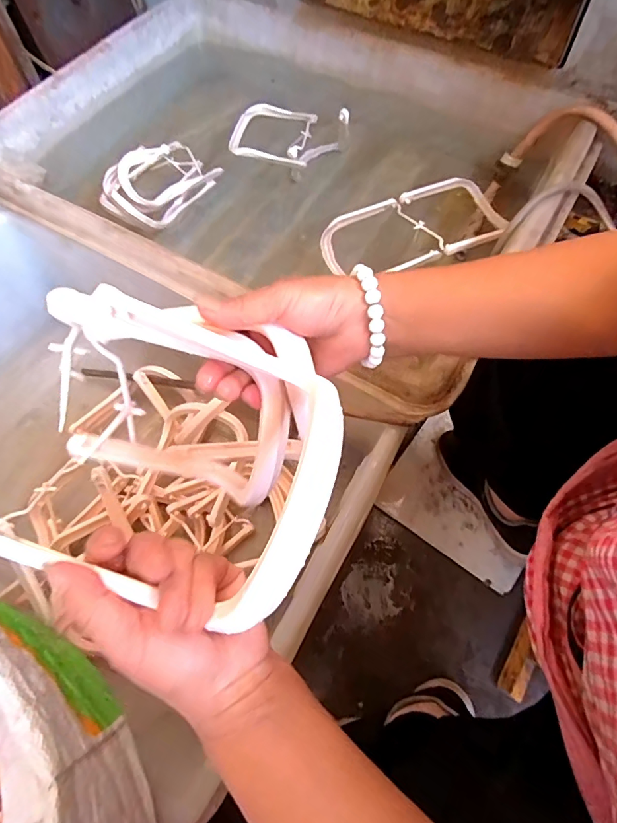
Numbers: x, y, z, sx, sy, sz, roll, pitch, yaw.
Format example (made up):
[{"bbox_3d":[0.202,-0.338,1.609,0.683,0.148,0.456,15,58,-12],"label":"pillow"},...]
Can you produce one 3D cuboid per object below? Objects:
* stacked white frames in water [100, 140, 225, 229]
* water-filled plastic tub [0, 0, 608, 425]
[{"bbox_3d":[-0.319,-0.492,0.962,0.211,0.036,0.228,32,69,17],"label":"stacked white frames in water"},{"bbox_3d":[-0.030,-0.524,0.950,1.062,0.179,0.895,31,69,17],"label":"water-filled plastic tub"}]

